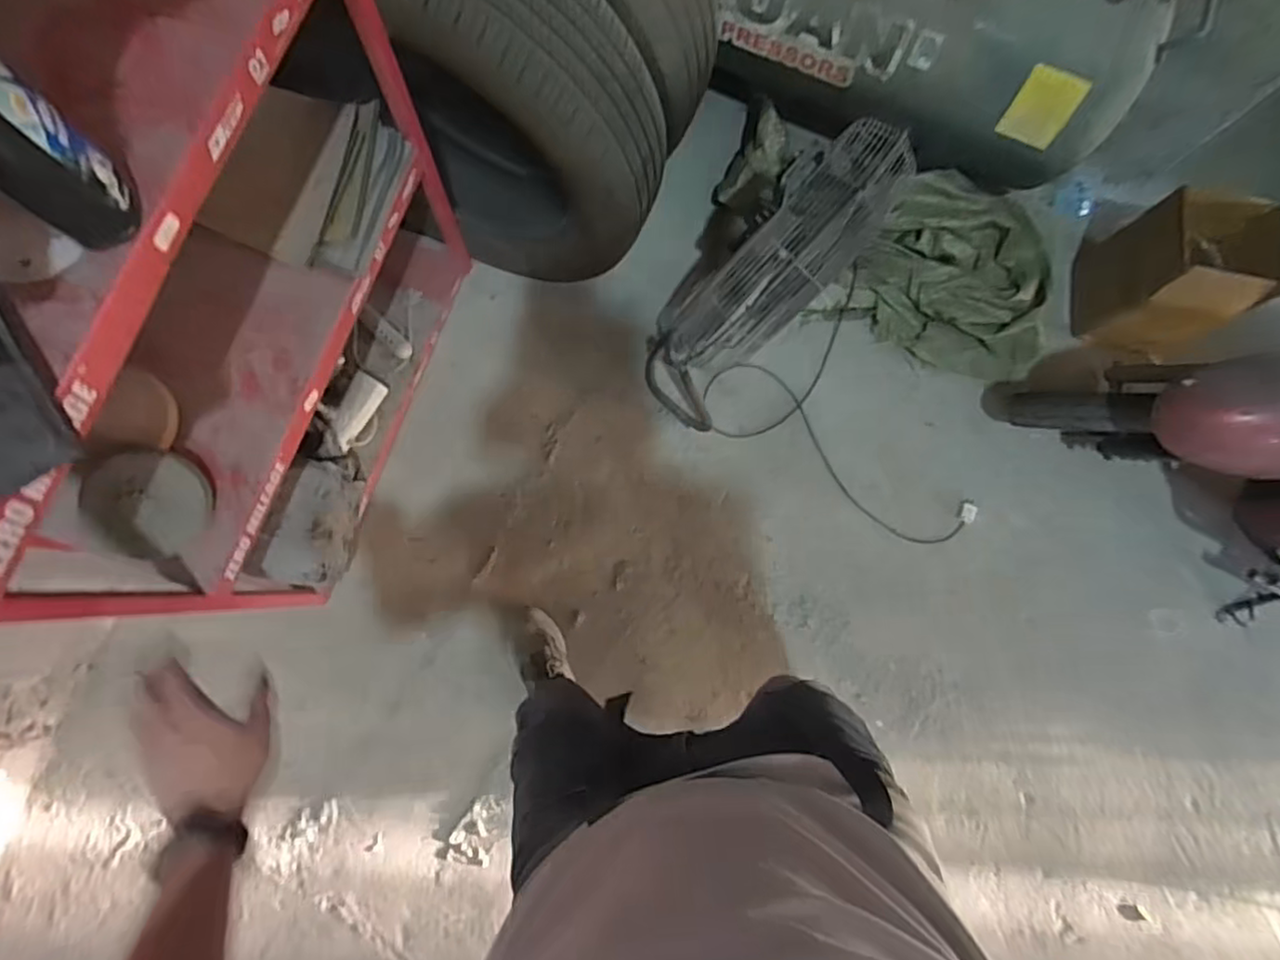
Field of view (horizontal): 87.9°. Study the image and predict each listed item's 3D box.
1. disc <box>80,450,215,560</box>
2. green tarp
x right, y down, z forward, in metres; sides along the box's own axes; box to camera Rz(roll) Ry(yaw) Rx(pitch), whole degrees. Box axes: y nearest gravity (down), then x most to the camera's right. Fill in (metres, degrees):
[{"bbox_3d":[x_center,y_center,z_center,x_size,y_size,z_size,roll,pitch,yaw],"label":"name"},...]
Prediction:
[{"bbox_3d":[-0.649,0.035,0.880,0.136,0.018,0.145,-12,111,-35],"label":"disc"},{"bbox_3d":[0.671,-0.431,1.409,0.457,0.222,0.309,20,79,1],"label":"green tarp"}]

